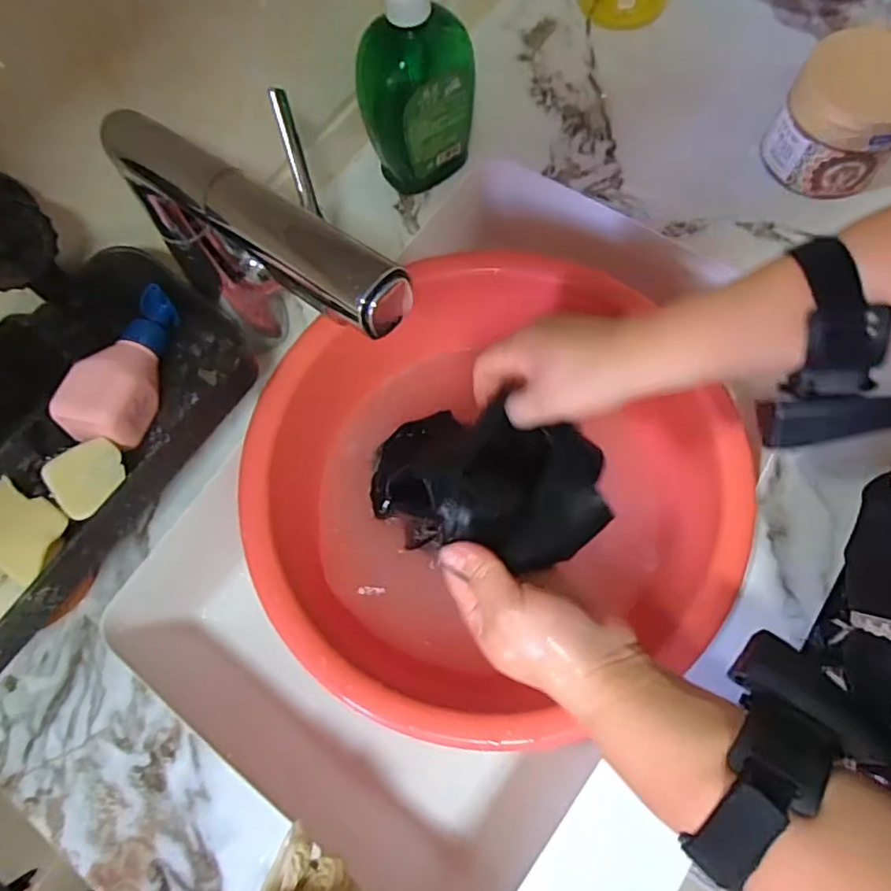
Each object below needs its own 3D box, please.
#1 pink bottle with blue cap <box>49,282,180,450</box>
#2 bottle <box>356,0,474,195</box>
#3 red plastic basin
[{"bbox_3d":[-0.202,-0.052,0.374,0.044,0.040,0.107,6,58,4],"label":"pink bottle with blue cap"},{"bbox_3d":[-0.022,-0.273,0.429,0.085,0.181,0.052,-4,71,0],"label":"bottle"},{"bbox_3d":[0.028,0.030,0.458,0.339,0.087,0.320,-1,71,3],"label":"red plastic basin"}]

